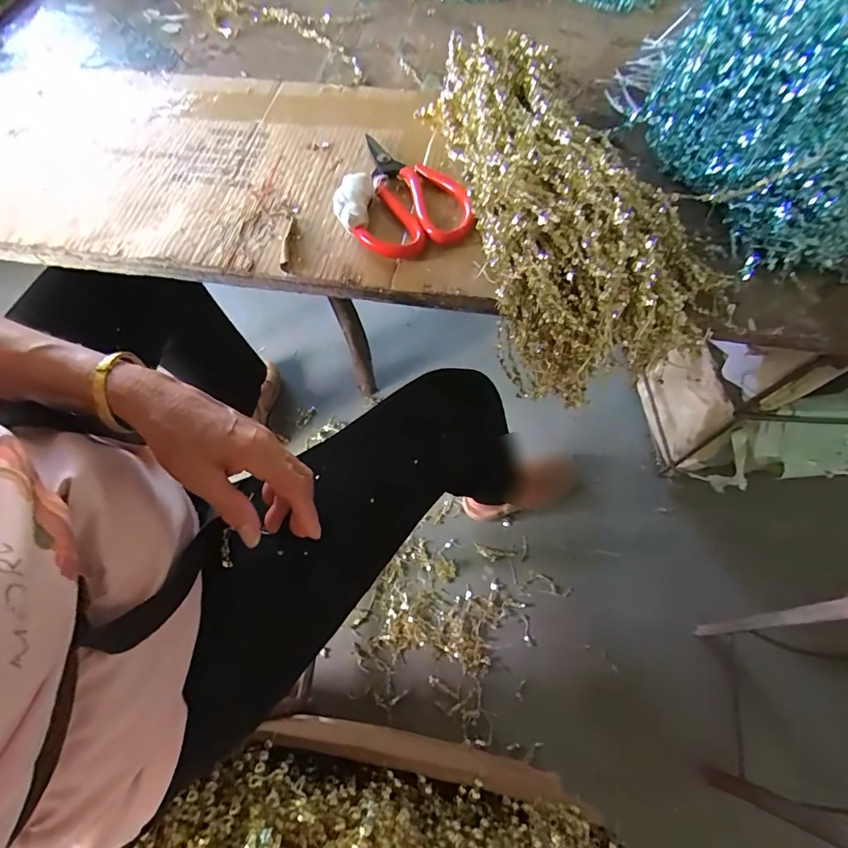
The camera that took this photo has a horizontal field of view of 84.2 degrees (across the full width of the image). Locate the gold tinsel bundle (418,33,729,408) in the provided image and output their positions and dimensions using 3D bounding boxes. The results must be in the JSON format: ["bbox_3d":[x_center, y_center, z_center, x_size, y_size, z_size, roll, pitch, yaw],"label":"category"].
[{"bbox_3d":[0.123,-0.199,0.418,0.174,0.106,0.343,-14,63,-4],"label":"gold tinsel bundle"}]

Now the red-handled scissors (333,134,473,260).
[{"bbox_3d":[-0.027,-0.214,0.435,0.113,0.030,0.141,-18,63,-7],"label":"red-handled scissors"}]

